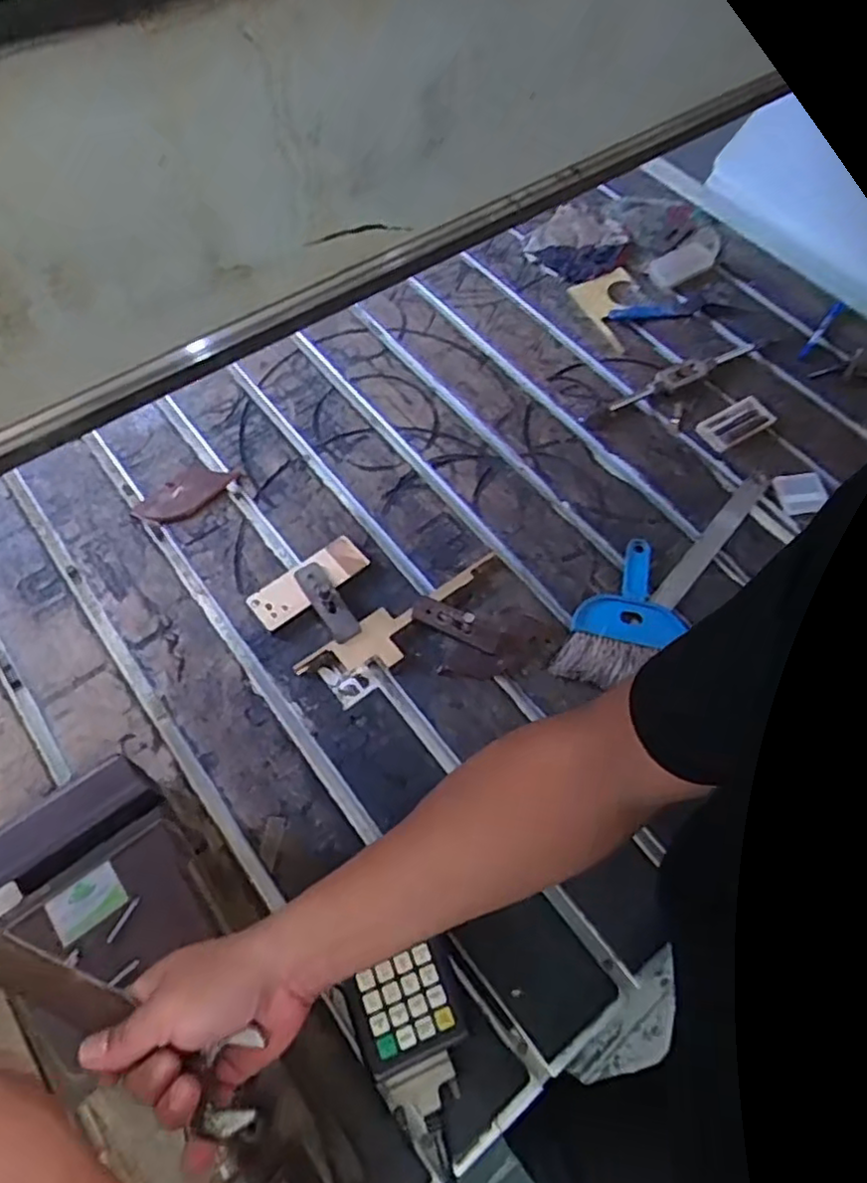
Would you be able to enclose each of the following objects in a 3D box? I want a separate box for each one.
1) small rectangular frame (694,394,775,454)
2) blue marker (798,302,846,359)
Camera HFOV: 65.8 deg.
[{"bbox_3d":[0.392,-0.218,0.865,0.105,0.008,0.053,-31,68,-17],"label":"small rectangular frame"},{"bbox_3d":[0.551,-0.371,0.950,0.013,0.012,0.126,36,72,15],"label":"blue marker"}]

